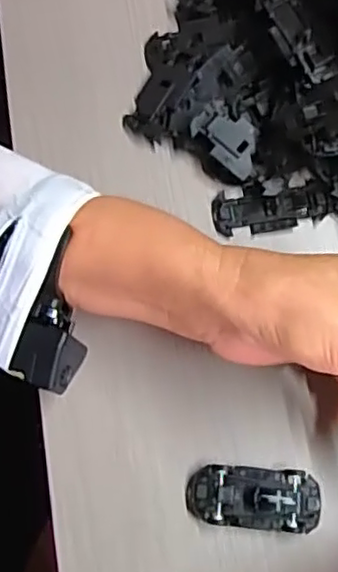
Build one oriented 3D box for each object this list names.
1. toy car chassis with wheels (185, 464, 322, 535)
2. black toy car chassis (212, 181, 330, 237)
[{"bbox_3d":[0.044,0.109,0.330,0.067,0.014,0.030,4,74,0],"label":"toy car chassis with wheels"},{"bbox_3d":[0.060,-0.045,0.380,0.067,0.007,0.028,-7,74,-3],"label":"black toy car chassis"}]

